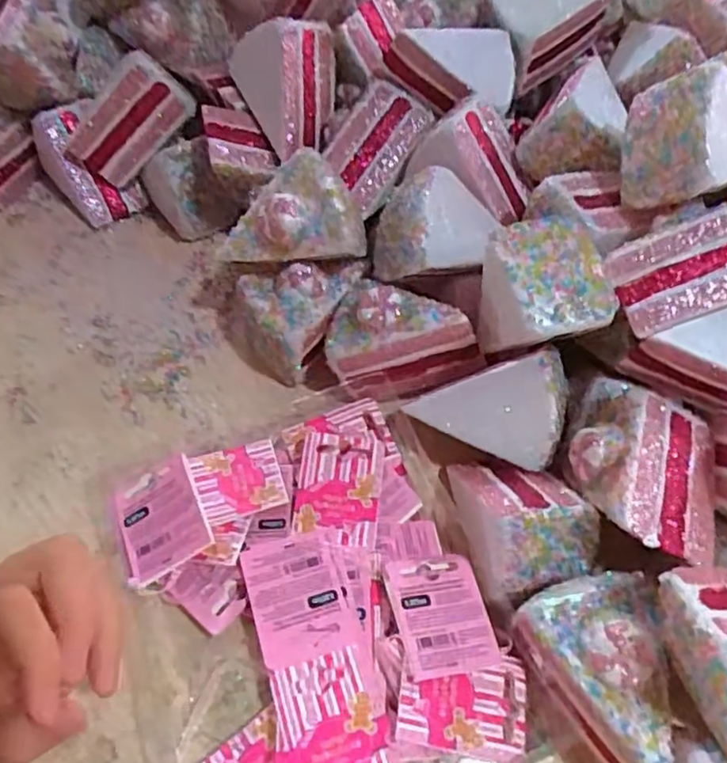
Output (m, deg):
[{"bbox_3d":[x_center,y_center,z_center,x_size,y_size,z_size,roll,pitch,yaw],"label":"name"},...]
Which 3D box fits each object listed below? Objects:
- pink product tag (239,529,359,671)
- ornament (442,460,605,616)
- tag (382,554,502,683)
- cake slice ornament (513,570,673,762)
[{"bbox_3d":[-0.032,0.106,0.309,0.045,0.004,0.059,-13,57,-14],"label":"pink product tag"},{"bbox_3d":[0.078,0.068,0.323,0.055,0.052,0.077,-11,56,-13],"label":"ornament"},{"bbox_3d":[0.037,0.111,0.304,0.044,0.006,0.057,-4,50,-16],"label":"tag"},{"bbox_3d":[0.113,0.129,0.280,0.060,0.049,0.087,-19,58,-18],"label":"cake slice ornament"}]

